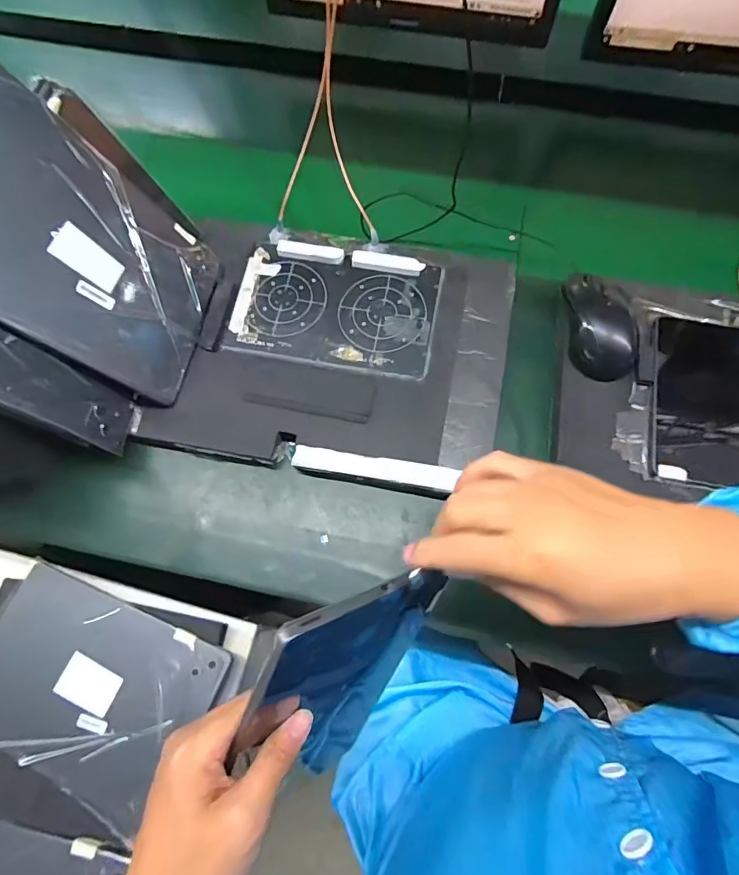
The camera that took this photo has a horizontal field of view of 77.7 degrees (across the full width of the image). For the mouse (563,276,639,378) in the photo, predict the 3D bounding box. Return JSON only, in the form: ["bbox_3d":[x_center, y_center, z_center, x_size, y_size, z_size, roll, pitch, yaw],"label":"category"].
[{"bbox_3d":[0.230,-0.111,0.458,0.057,0.032,0.105,-2,70,0],"label":"mouse"}]

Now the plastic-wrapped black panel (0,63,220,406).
[{"bbox_3d":[-0.238,-0.152,0.372,0.008,0.250,0.161,6,73,33],"label":"plastic-wrapped black panel"}]

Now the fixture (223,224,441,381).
[{"bbox_3d":[-0.033,-0.146,0.483,0.205,0.015,0.149,10,71,4],"label":"fixture"}]

